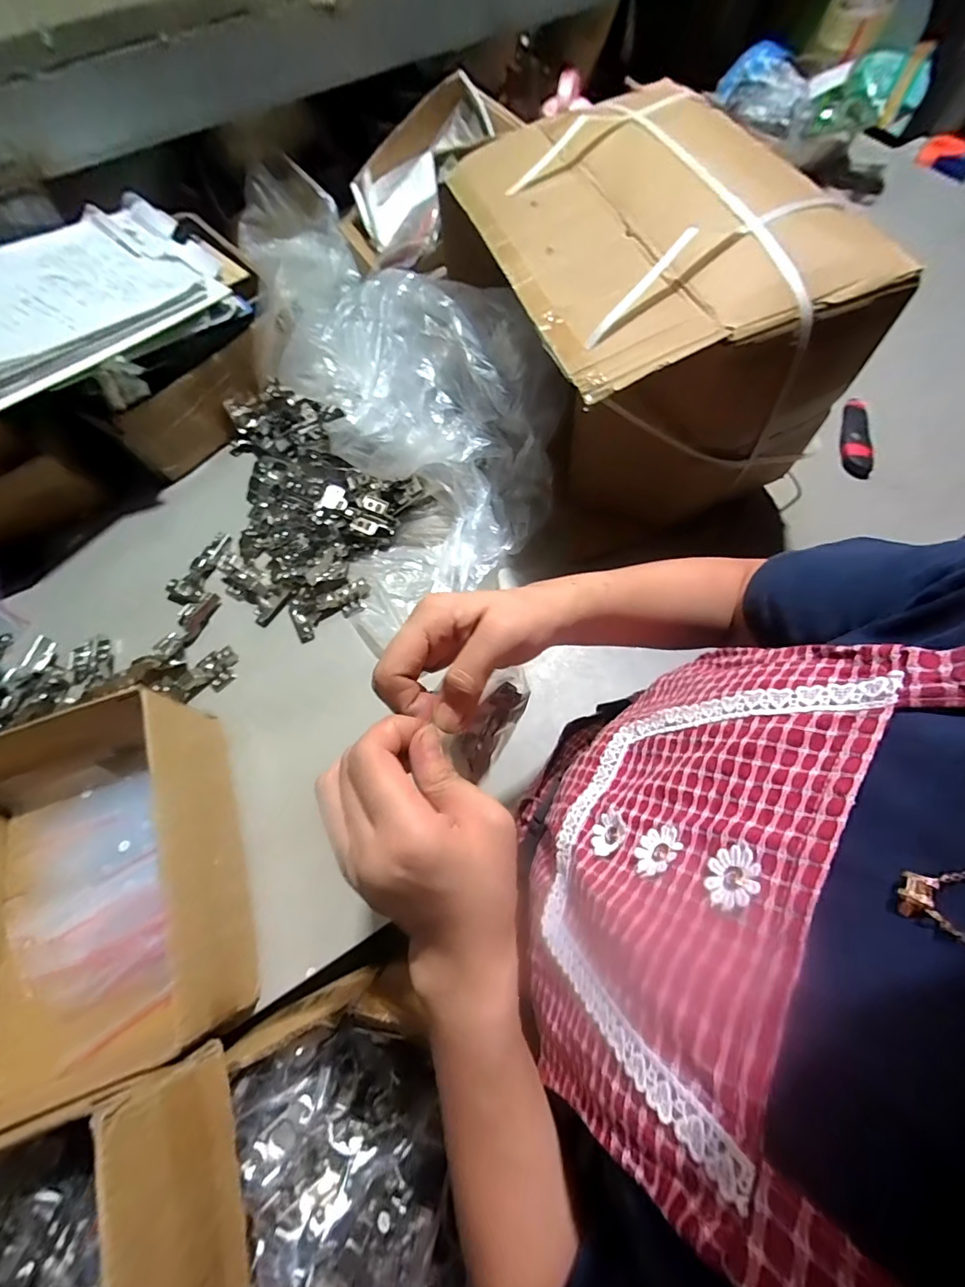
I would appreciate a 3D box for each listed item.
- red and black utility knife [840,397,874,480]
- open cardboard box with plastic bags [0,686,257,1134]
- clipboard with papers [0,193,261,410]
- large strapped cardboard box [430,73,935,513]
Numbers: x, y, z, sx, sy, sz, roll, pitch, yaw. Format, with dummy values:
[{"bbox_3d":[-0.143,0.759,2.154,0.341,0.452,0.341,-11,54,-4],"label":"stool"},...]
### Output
[{"bbox_3d":[0.548,-0.305,0.694,0.041,0.020,0.124,2,81,4],"label":"red and black utility knife"},{"bbox_3d":[-0.386,0.241,0.457,0.263,0.108,0.316,-19,68,-5],"label":"open cardboard box with plastic bags"},{"bbox_3d":[-0.509,-0.462,0.613,0.399,0.034,0.286,-39,74,-23],"label":"clipboard with papers"},{"bbox_3d":[0.194,-0.415,0.599,0.359,0.267,0.462,-19,68,-5],"label":"large strapped cardboard box"}]

